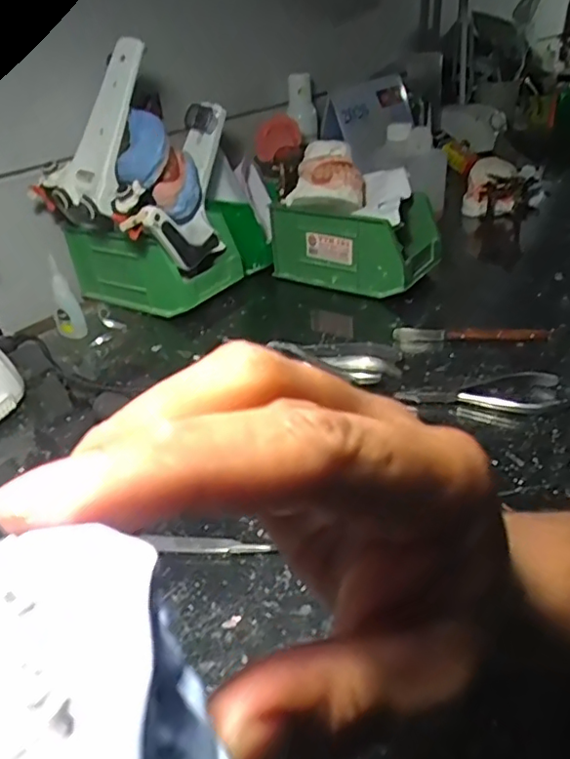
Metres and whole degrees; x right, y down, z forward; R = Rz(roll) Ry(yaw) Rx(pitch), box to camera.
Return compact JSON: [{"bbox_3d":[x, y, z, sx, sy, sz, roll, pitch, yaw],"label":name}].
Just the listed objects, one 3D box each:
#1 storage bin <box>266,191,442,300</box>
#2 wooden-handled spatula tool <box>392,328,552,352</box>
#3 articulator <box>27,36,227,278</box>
[{"bbox_3d":[0.082,-0.158,0.664,0.170,0.082,0.100,18,38,31],"label":"storage bin"},{"bbox_3d":[0.169,-0.040,0.532,0.132,0.013,0.023,-3,32,3],"label":"wooden-handled spatula tool"},{"bbox_3d":[-0.158,-0.219,0.593,0.153,0.179,0.196,5,33,15],"label":"articulator"}]

